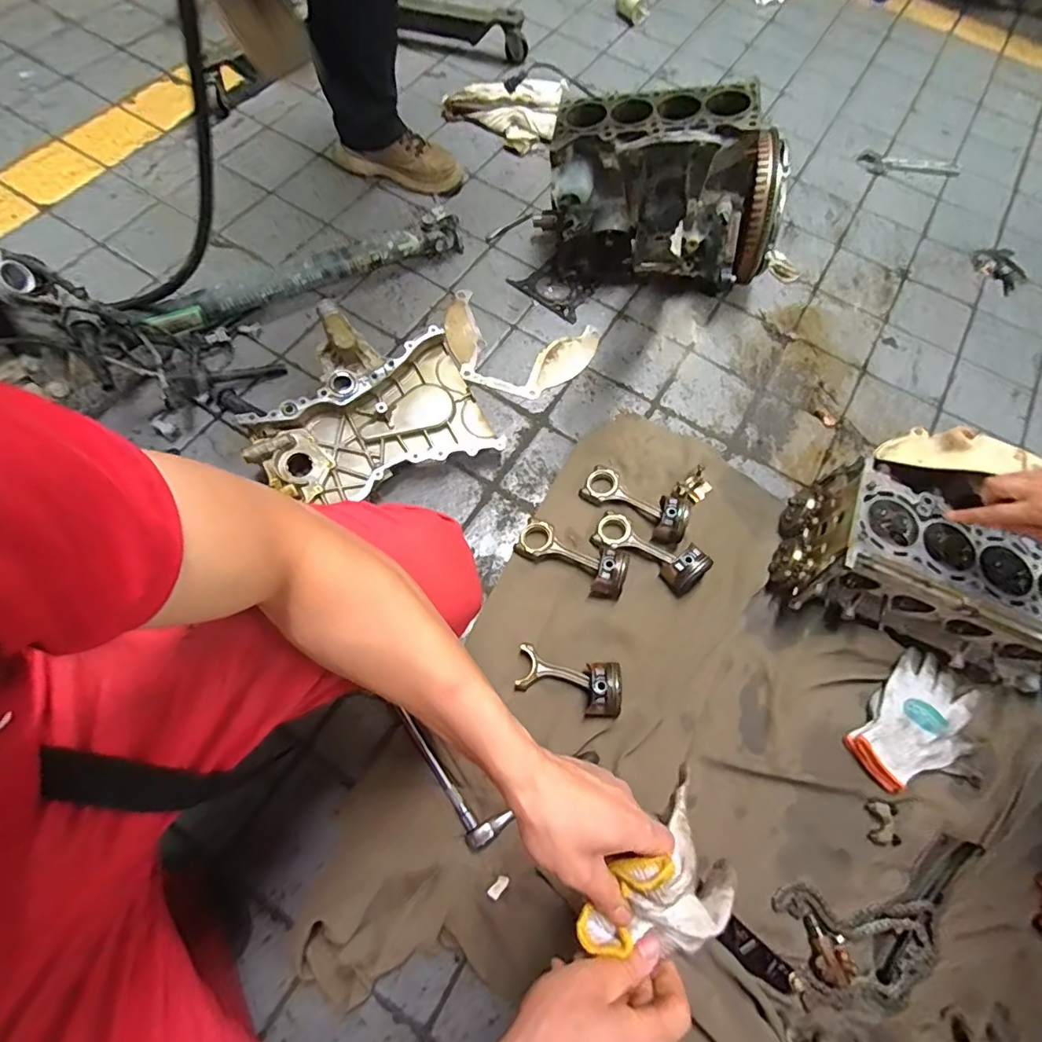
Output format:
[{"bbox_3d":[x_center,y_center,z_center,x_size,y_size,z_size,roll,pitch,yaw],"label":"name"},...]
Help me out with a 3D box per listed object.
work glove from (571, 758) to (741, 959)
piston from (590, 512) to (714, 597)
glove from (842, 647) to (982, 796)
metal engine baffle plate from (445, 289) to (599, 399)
[{"bbox_3d":[0.115,0.294,0.404,0.143,0.112,0.083,-30,73,-11],"label":"work glove"},{"bbox_3d":[0.207,0.044,0.797,0.185,0.056,0.070,31,66,11],"label":"piston"},{"bbox_3d":[0.574,0.291,0.728,0.201,0.033,0.134,-35,74,-17],"label":"glove"},{"bbox_3d":[-0.013,-0.336,0.972,0.296,0.018,0.197,17,67,2],"label":"metal engine baffle plate"}]

